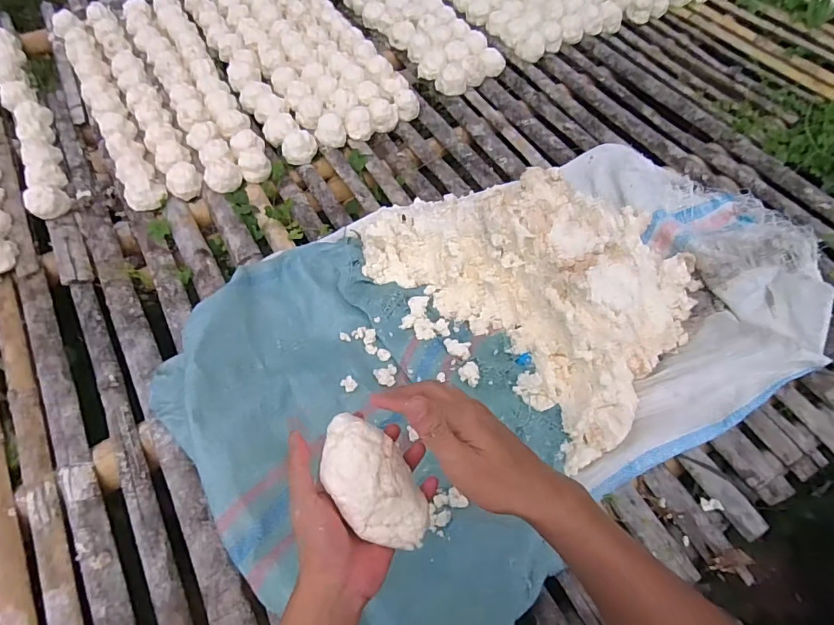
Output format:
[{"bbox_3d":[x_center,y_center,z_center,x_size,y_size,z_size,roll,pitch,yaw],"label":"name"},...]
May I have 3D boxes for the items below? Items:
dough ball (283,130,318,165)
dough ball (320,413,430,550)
[{"bbox_3d":[-0.261,-0.368,1.037,0.078,0.055,0.061,-17,58,-9],"label":"dough ball"},{"bbox_3d":[-0.040,0.145,0.403,0.066,0.038,0.120,-28,65,-14],"label":"dough ball"}]

